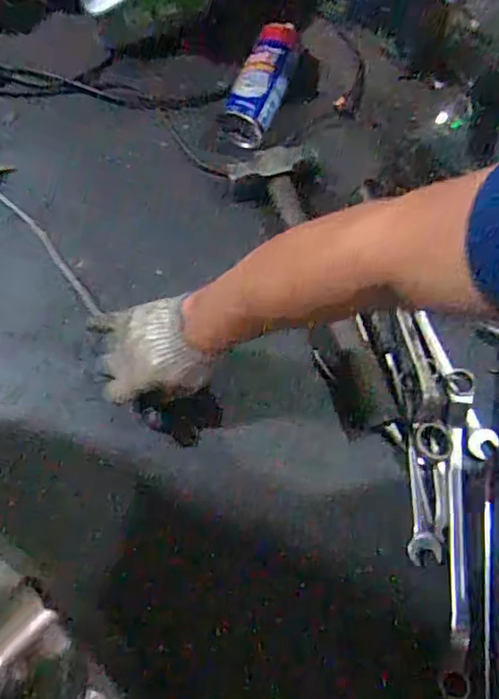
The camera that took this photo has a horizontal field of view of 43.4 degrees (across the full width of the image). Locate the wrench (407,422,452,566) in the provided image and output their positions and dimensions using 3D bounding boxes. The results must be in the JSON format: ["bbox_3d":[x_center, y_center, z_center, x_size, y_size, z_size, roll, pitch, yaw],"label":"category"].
[{"bbox_3d":[0.194,0.155,0.686,0.042,0.014,0.148,8,70,5],"label":"wrench"}]

